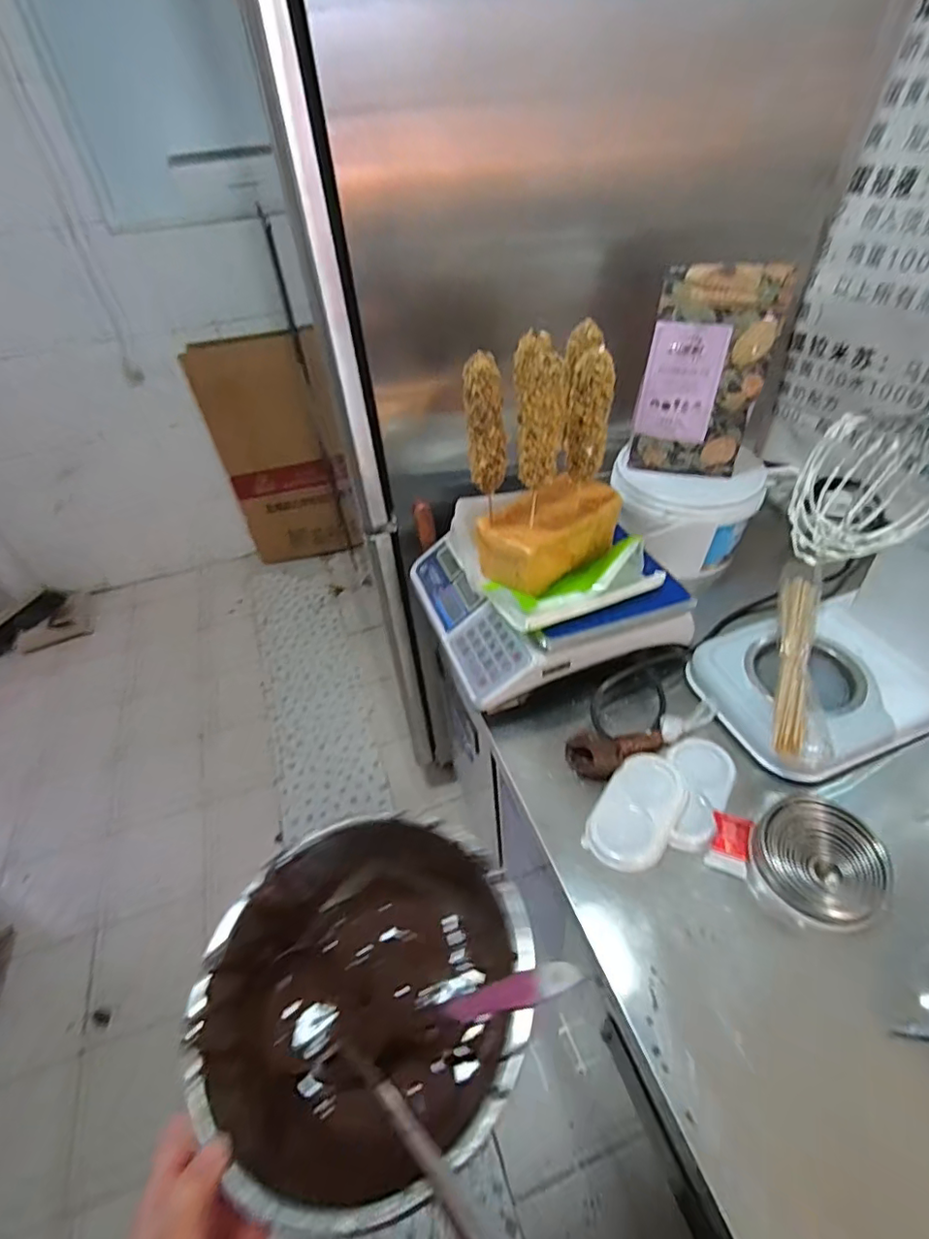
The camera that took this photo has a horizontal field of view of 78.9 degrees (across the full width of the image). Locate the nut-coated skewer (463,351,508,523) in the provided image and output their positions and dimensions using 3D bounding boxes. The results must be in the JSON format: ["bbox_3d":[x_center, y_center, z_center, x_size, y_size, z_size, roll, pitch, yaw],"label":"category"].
[{"bbox_3d":[0.027,-0.210,0.674,0.044,0.192,0.034,-5,43,0],"label":"nut-coated skewer"}]

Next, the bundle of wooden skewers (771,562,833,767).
[{"bbox_3d":[0.433,0.040,0.731,0.065,0.038,0.317,12,46,17],"label":"bundle of wooden skewers"}]

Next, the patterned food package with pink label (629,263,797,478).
[{"bbox_3d":[0.345,-0.348,0.819,0.159,0.281,0.028,12,36,12],"label":"patterned food package with pink label"}]

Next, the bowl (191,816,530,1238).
[{"bbox_3d":[-0.063,0.243,0.367,0.198,0.100,0.201,-3,43,2],"label":"bowl"}]

